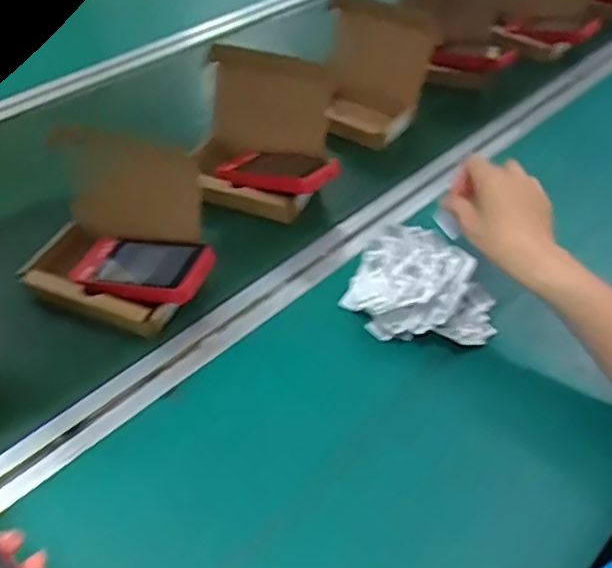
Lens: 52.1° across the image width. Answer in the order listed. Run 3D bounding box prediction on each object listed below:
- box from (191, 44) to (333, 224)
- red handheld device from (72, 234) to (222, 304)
[{"bbox_3d":[-0.058,-0.159,0.669,0.134,0.111,0.135,11,49,7],"label":"box"},{"bbox_3d":[-0.150,-0.012,0.560,0.129,0.025,0.065,6,56,21],"label":"red handheld device"}]

